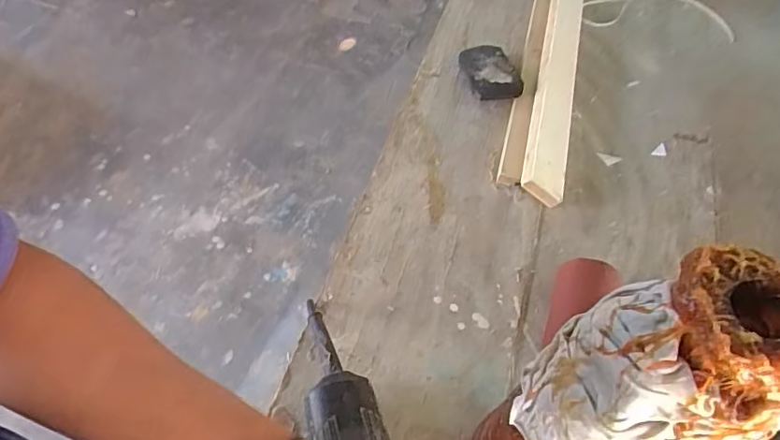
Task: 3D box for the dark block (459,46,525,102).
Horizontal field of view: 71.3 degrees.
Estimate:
[{"bbox_3d":[0.131,-0.198,0.711,0.056,0.026,0.099,-11,57,-11],"label":"dark block"}]

